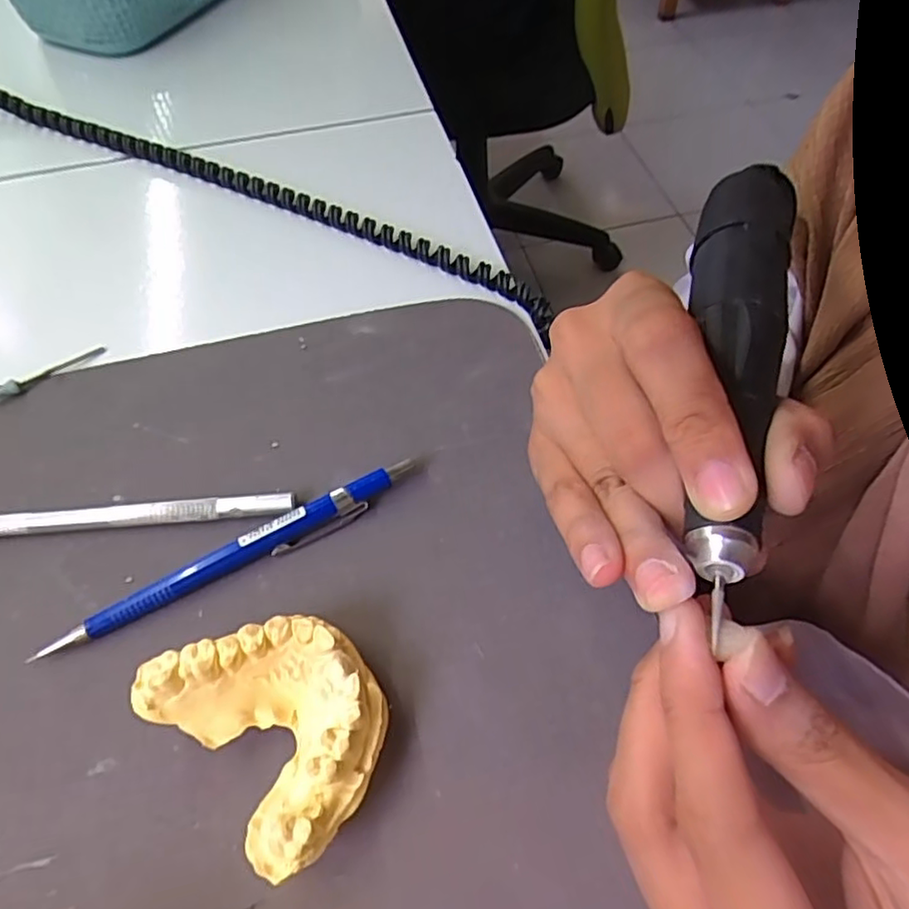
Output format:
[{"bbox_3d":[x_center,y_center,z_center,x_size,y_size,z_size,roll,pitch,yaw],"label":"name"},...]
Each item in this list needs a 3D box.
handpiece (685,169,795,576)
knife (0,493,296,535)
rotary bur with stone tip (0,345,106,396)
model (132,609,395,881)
[{"bbox_3d":[0.079,-0.036,0.176,0.024,0.018,0.154,12,58,9],"label":"handpiece"},{"bbox_3d":[-0.126,0.023,0.229,0.133,0.007,0.008,-5,57,-1],"label":"knife"},{"bbox_3d":[-0.177,-0.036,0.271,0.048,0.006,0.006,-35,63,-19],"label":"rotary bur with stone tip"},{"bbox_3d":[-0.050,0.076,0.183,0.067,0.026,0.052,37,65,22],"label":"model"}]

